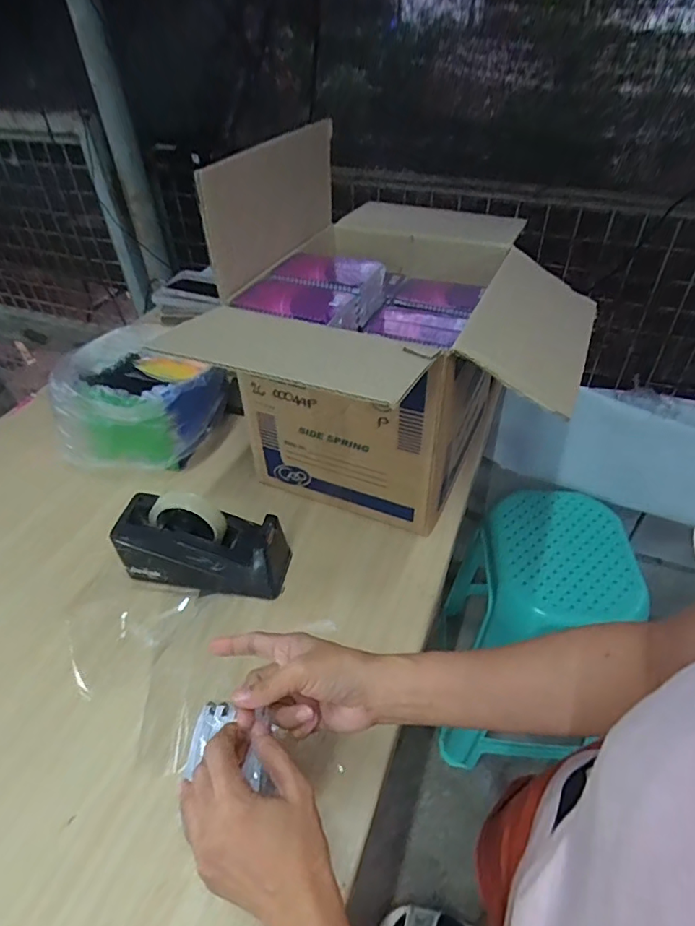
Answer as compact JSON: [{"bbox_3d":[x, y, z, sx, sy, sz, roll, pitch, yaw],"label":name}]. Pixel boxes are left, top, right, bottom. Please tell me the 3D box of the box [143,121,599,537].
[{"bbox_3d":[0.069,-0.167,0.692,0.366,0.387,0.344,18,46,20],"label":"box"}]

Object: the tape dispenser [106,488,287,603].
[{"bbox_3d":[-0.177,0.100,0.651,0.200,0.129,0.081,4,43,6],"label":"tape dispenser"}]

